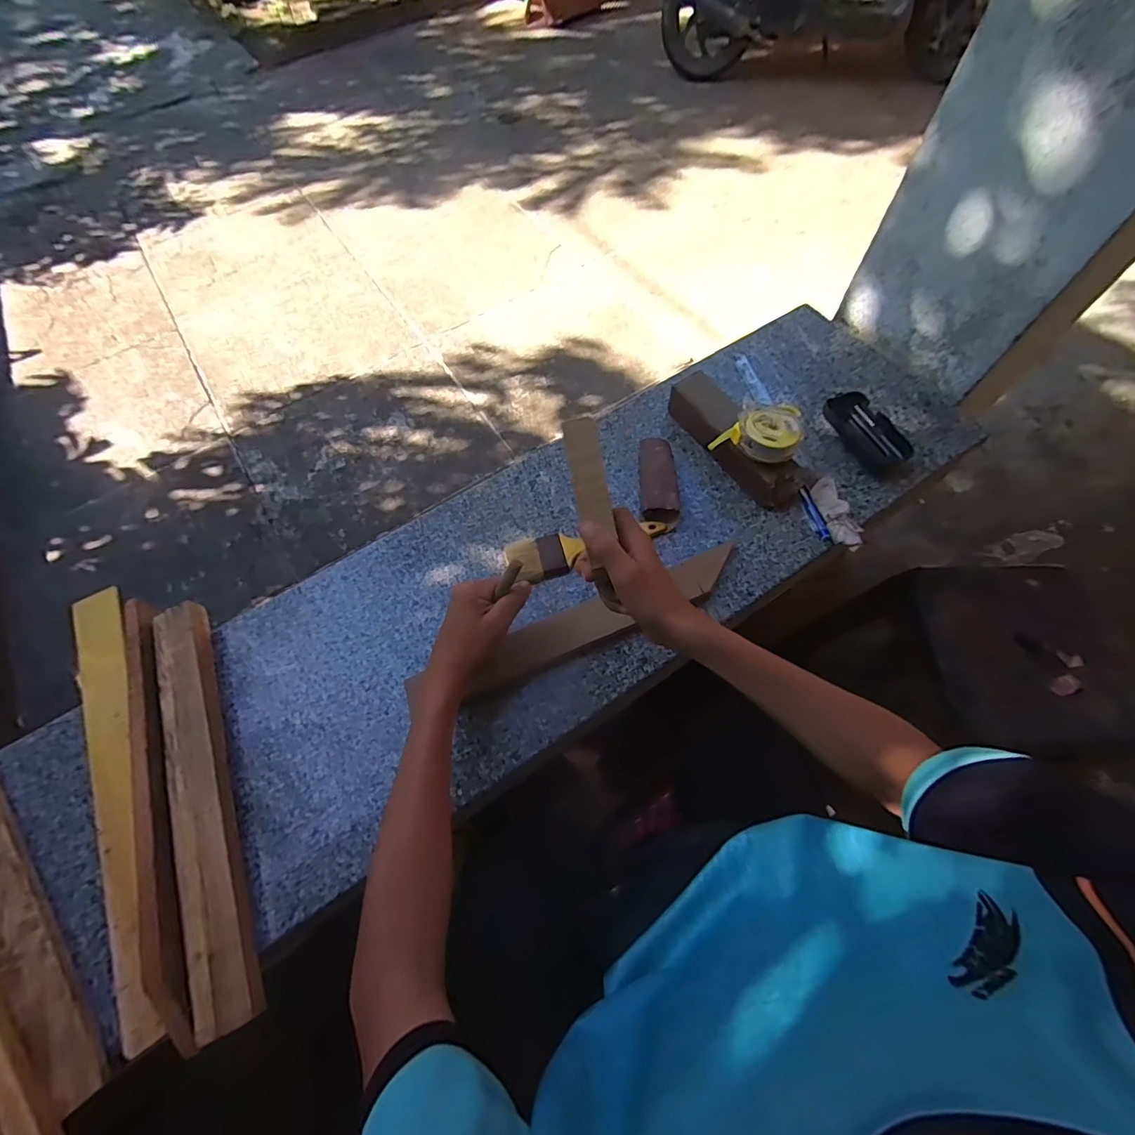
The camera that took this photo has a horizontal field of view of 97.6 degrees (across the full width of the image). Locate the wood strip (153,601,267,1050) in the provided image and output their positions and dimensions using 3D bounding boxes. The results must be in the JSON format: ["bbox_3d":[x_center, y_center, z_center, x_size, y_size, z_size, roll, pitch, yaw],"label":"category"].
[{"bbox_3d":[-0.333,0.202,0.456,0.042,0.028,0.368,-23,66,-9],"label":"wood strip"}]

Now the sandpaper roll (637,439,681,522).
[{"bbox_3d":[0.105,-0.104,0.575,0.040,0.034,0.112,1,64,3],"label":"sandpaper roll"}]

